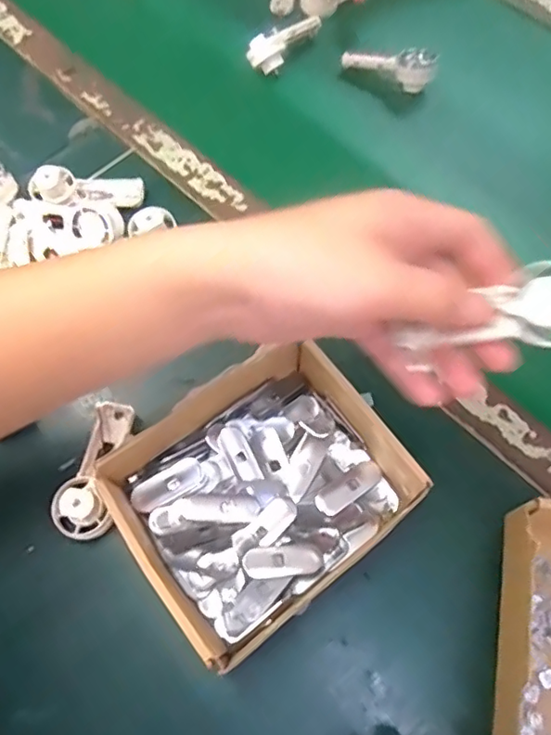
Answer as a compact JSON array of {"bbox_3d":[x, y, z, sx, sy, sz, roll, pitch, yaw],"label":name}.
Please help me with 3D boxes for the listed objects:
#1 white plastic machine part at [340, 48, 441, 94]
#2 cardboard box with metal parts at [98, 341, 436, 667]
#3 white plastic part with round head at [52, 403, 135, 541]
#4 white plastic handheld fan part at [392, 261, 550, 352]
[{"bbox_3d":[0.111,-0.300,0.553,0.089,0.037,0.026,18,66,6],"label":"white plastic machine part"},{"bbox_3d":[-0.006,0.078,0.365,0.179,0.051,0.142,-35,71,-16],"label":"cardboard box with metal parts"},{"bbox_3d":[-0.126,0.070,0.385,0.039,0.041,0.097,3,65,-1],"label":"white plastic part with round head"},{"bbox_3d":[0.108,-0.025,0.270,0.092,0.032,0.037,-16,62,35],"label":"white plastic handheld fan part"}]

